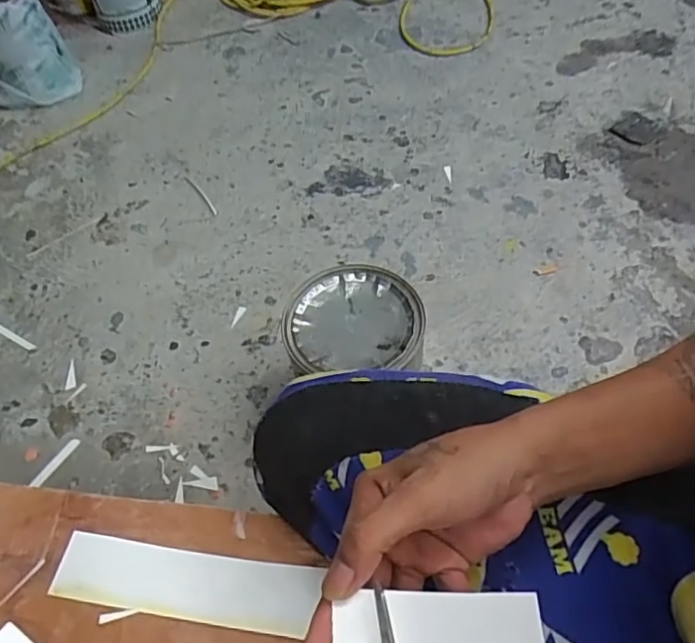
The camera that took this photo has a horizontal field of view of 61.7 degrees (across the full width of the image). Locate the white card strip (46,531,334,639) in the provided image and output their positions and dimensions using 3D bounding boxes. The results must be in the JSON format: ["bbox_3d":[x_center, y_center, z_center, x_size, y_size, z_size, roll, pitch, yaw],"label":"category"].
[{"bbox_3d":[-0.136,0.219,0.488,0.223,0.005,0.053,5,57,8],"label":"white card strip"}]

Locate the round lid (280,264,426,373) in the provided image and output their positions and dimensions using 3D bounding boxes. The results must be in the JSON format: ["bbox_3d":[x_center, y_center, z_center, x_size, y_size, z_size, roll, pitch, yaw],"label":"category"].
[{"bbox_3d":[0.007,-0.007,0.671,0.155,0.019,0.139,-3,56,2],"label":"round lid"}]

